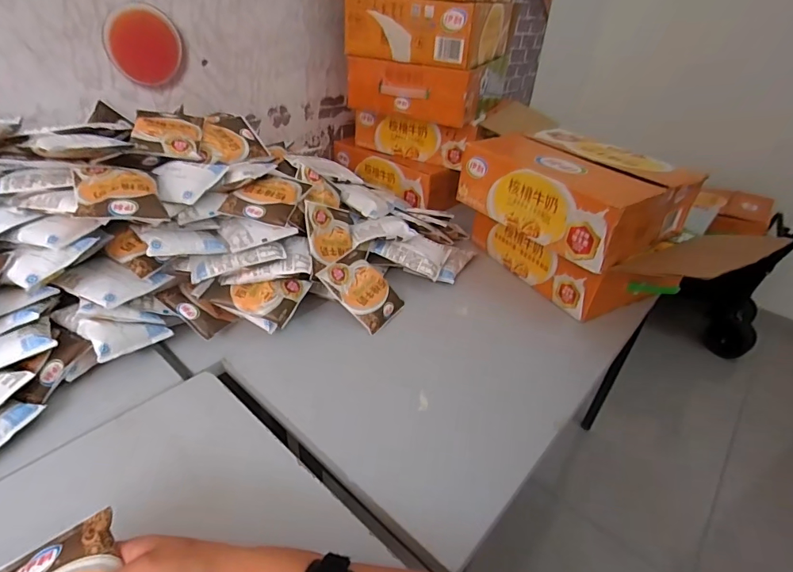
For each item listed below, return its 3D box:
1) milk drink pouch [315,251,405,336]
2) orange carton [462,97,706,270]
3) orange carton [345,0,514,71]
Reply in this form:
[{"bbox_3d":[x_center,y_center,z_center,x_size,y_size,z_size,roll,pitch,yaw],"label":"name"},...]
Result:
[{"bbox_3d":[-0.049,0.003,0.705,0.123,0.016,0.098,48,55,2],"label":"milk drink pouch"},{"bbox_3d":[0.316,-0.175,0.787,0.267,0.115,0.297,-21,41,-32],"label":"orange carton"},{"bbox_3d":[0.079,-0.560,0.958,0.267,0.104,0.294,18,36,20],"label":"orange carton"}]

